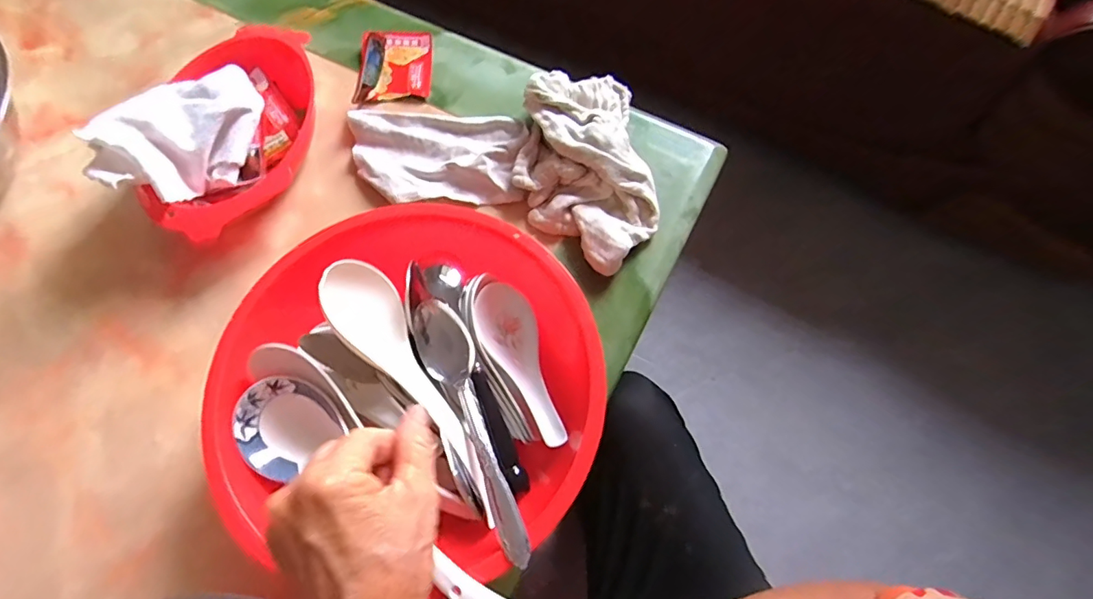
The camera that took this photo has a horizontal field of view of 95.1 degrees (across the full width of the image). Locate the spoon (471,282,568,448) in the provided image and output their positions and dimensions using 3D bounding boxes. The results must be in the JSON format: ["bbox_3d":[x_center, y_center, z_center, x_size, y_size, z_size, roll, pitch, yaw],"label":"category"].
[{"bbox_3d":[-0.019,0.046,0.365,0.044,0.025,0.127,-20,70,-7],"label":"spoon"}]

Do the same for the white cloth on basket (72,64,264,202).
[{"bbox_3d":[-0.303,-0.139,0.417,0.131,0.056,0.091,-30,72,-11],"label":"white cloth on basket"}]

